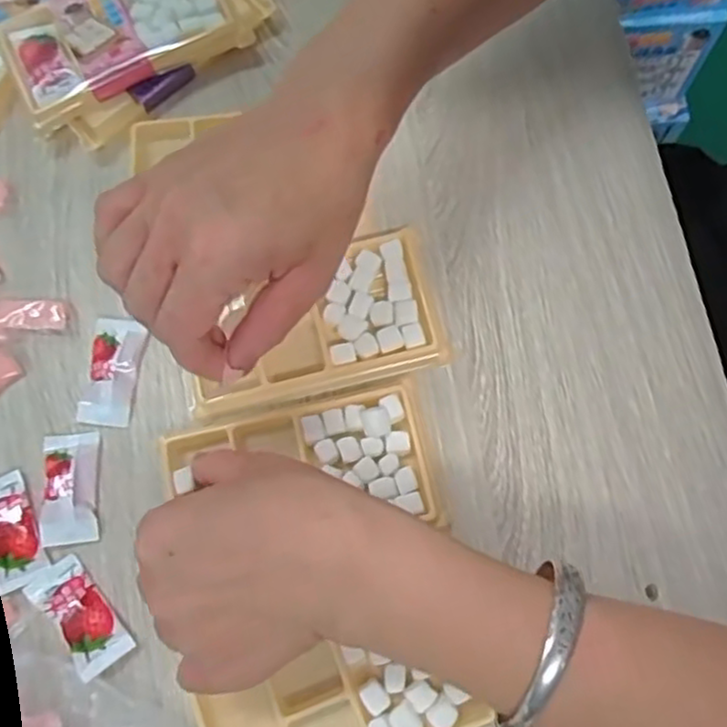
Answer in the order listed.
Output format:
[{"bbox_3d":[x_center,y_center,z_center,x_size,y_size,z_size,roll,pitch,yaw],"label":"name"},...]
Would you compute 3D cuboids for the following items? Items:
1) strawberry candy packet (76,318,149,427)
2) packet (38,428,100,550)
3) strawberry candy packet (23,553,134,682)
[{"bbox_3d":[-0.135,0.004,0.375,0.028,0.009,0.056,9,75,6],"label":"strawberry candy packet"},{"bbox_3d":[-0.152,0.063,0.358,0.027,0.012,0.055,-6,74,1],"label":"packet"},{"bbox_3d":[-0.139,0.123,0.342,0.028,0.008,0.057,-40,76,-8],"label":"strawberry candy packet"}]

